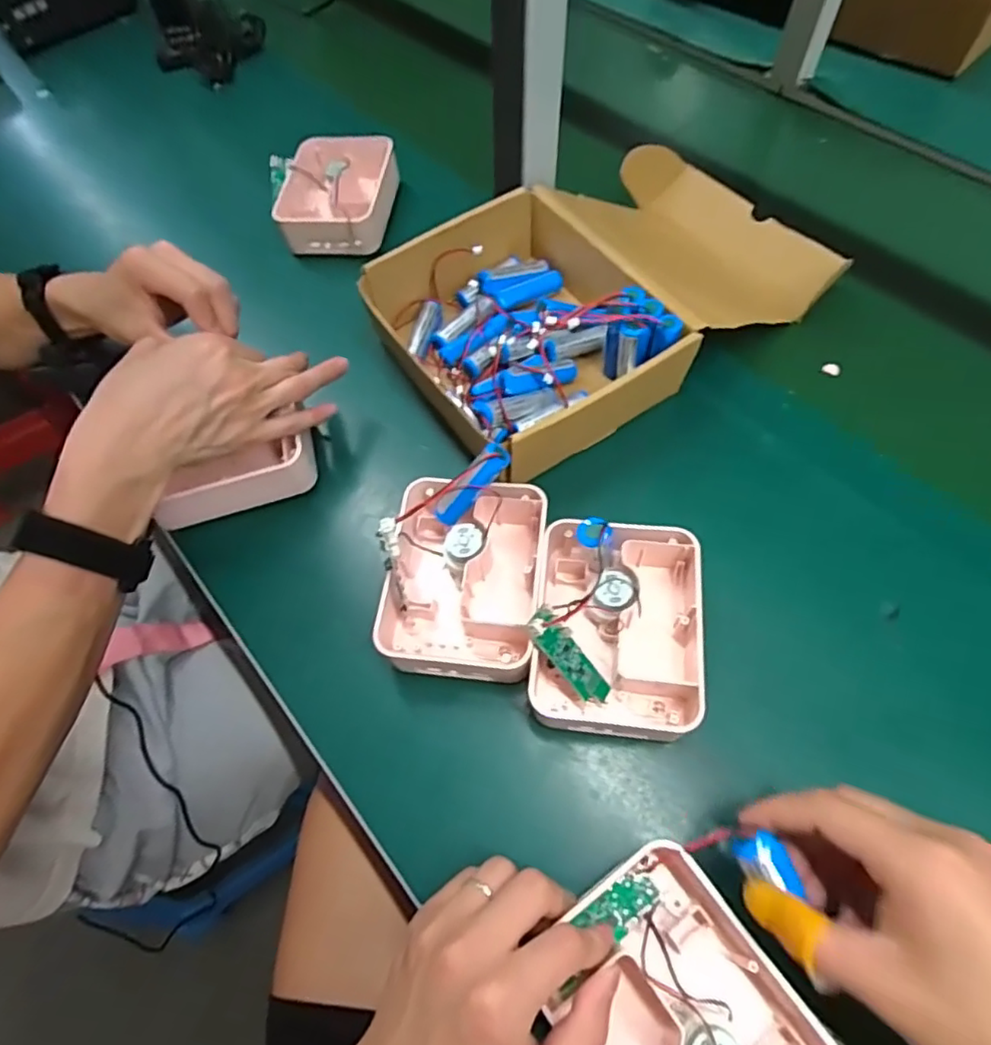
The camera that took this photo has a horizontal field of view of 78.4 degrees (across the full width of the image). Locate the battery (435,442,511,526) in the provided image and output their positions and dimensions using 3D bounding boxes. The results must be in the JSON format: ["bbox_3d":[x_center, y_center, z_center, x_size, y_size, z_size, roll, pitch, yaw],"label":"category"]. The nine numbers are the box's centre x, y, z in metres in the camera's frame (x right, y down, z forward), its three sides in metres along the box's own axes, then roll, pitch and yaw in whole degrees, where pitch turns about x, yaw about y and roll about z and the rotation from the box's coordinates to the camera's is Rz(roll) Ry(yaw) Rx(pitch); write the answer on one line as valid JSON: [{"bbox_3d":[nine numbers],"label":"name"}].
[{"bbox_3d":[-0.016,-0.024,0.407,0.019,0.068,0.016,1,48,-49],"label":"battery"}]

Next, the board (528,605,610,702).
[{"bbox_3d":[0.046,0.081,0.365,0.070,0.013,0.023,50,54,-12],"label":"board"}]

